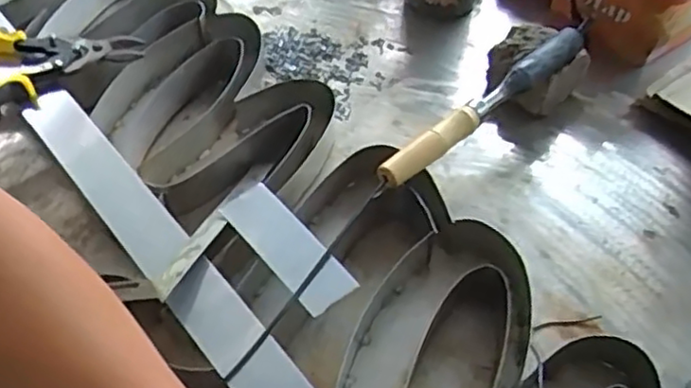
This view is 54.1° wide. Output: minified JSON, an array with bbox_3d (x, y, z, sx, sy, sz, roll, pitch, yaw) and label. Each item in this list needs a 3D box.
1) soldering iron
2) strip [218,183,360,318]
[{"bbox_3d":[0.152,-0.095,0.719,0.315,0.044,0.039,-37,59,-26],"label":"soldering iron"},{"bbox_3d":[-0.055,0.047,0.624,0.051,0.007,0.146,-35,61,-23],"label":"strip"}]

